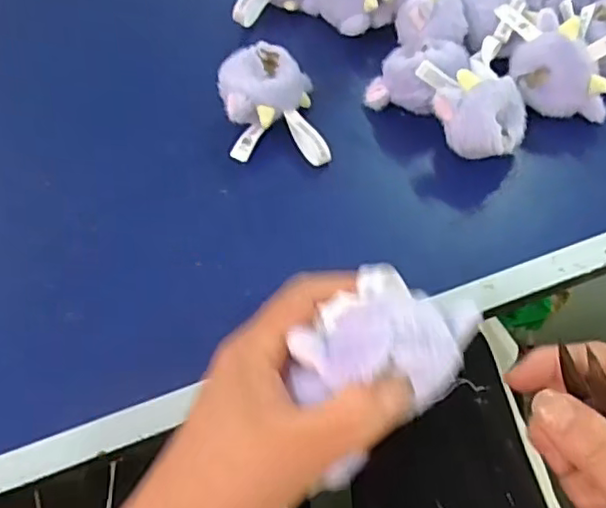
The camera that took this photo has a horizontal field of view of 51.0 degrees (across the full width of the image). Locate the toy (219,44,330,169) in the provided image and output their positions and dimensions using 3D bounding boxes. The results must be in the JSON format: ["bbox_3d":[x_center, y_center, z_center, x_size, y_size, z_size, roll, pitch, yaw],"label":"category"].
[{"bbox_3d":[-0.021,-0.098,0.426,0.062,0.044,0.073,-10,59,-4],"label":"toy"}]

